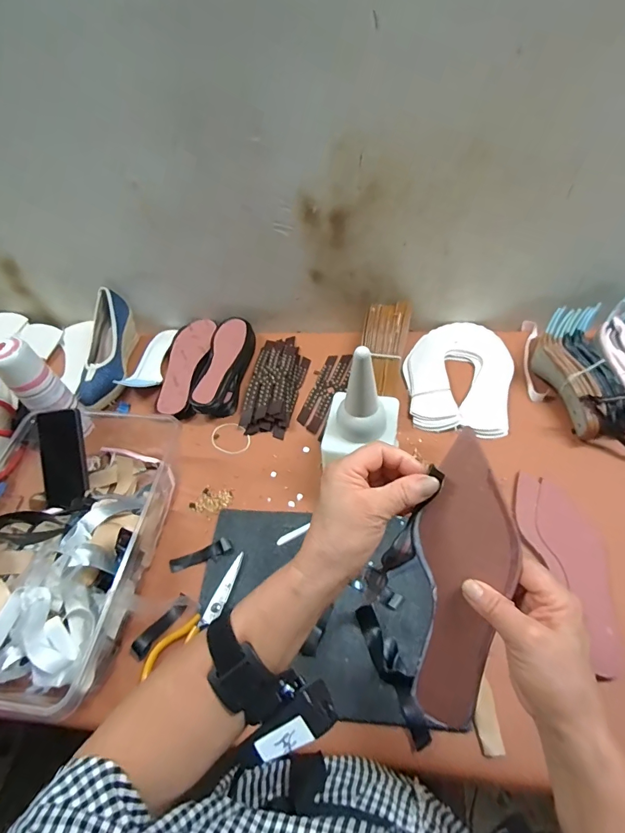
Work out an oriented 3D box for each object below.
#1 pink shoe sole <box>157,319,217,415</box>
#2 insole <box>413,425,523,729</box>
[{"bbox_3d":[-0.241,-0.097,0.812,0.076,0.027,0.241,-1,53,5],"label":"pink shoe sole"},{"bbox_3d":[0.112,0.133,0.322,0.069,0.241,0.006,11,15,21],"label":"insole"}]

